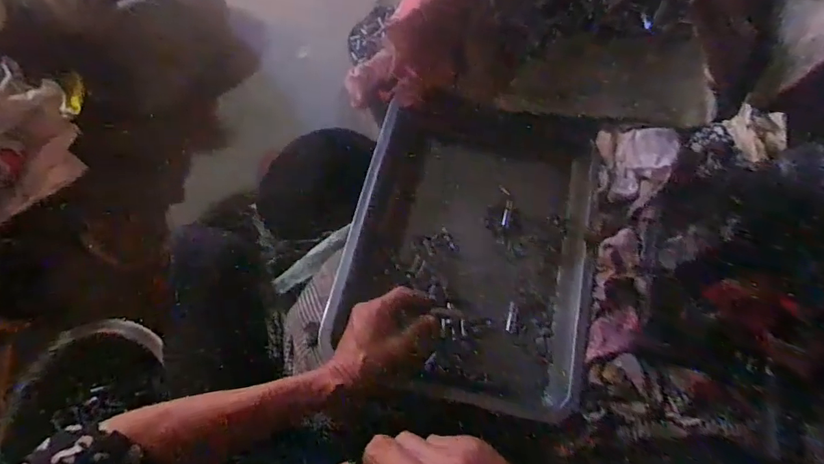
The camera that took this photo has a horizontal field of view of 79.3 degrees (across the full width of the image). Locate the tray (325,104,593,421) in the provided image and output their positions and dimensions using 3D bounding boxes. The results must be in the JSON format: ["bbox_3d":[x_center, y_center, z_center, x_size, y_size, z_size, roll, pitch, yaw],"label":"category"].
[{"bbox_3d":[0.074,0.006,0.603,0.279,0.066,0.374,11,68,7],"label":"tray"}]

